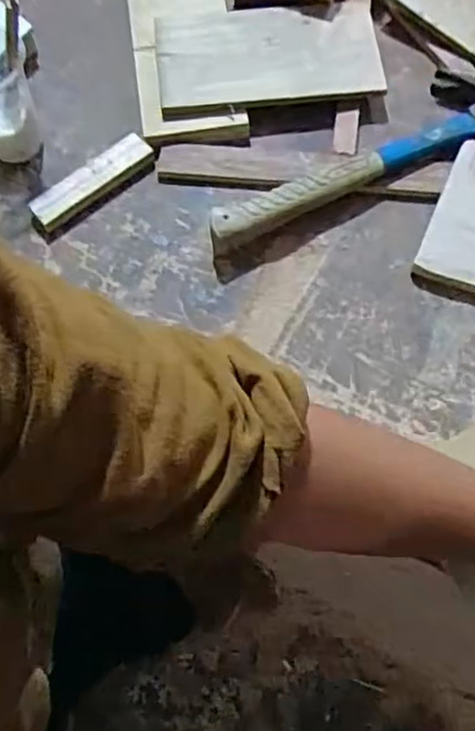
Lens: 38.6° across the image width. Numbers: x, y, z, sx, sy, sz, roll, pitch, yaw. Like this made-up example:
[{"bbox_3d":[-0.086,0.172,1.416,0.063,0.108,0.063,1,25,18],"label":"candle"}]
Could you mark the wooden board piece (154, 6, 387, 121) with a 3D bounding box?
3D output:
[{"bbox_3d":[0.025,-0.273,0.600,0.189,0.014,0.112,-7,68,0],"label":"wooden board piece"}]

